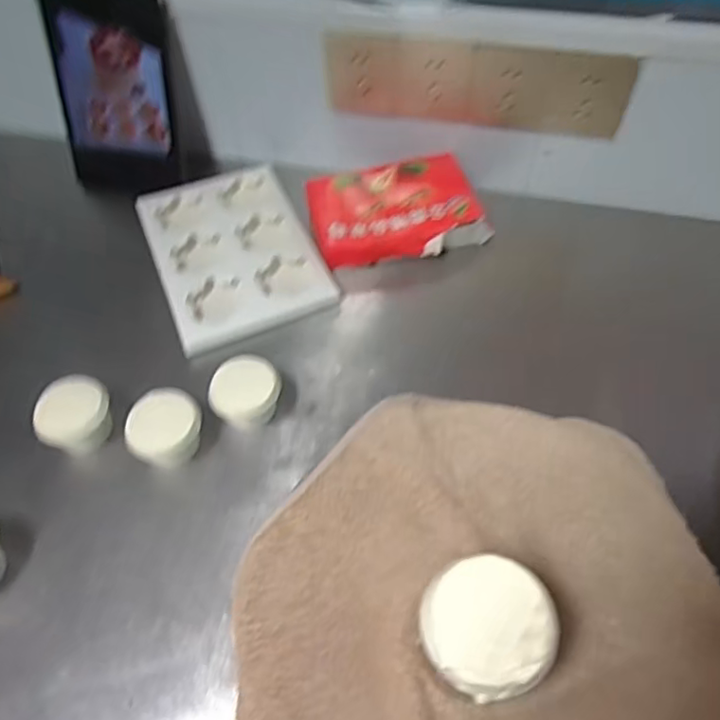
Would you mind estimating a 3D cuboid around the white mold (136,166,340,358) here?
[{"bbox_3d":[-0.152,-0.128,0.712,0.176,0.026,0.251,-22,57,-14],"label":"white mold"}]

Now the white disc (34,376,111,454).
[{"bbox_3d":[-0.271,0.053,0.574,0.069,0.057,0.056,-17,57,-11],"label":"white disc"}]

